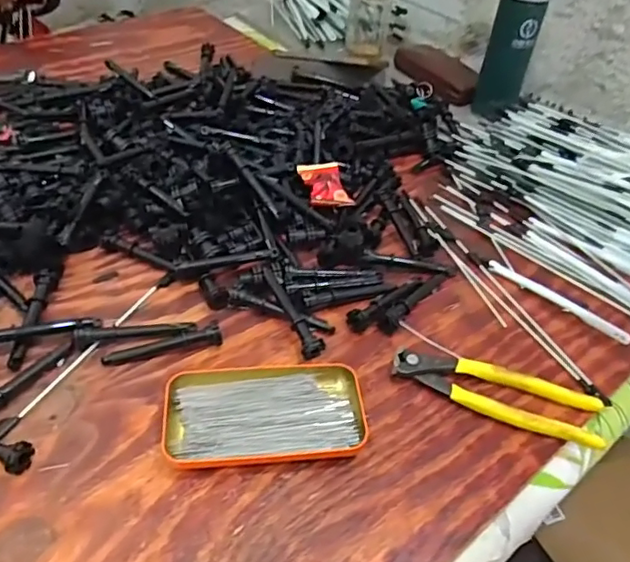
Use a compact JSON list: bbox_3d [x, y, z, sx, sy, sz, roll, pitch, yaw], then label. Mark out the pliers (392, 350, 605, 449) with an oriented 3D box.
[{"bbox_3d":[0.142,0.088,0.445,0.161,0.015,0.045,15,45,8],"label":"pliers"}]

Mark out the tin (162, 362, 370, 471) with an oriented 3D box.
[{"bbox_3d":[-0.037,0.095,0.416,0.141,0.017,0.079,-1,45,-8],"label":"tin"}]

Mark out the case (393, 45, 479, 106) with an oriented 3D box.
[{"bbox_3d":[0.177,-0.317,0.850,0.065,0.037,0.175,-13,47,-18],"label":"case"}]

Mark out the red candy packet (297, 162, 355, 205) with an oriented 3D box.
[{"bbox_3d":[0.010,-0.101,0.593,0.043,0.015,0.074,-9,46,-15],"label":"red candy packet"}]

